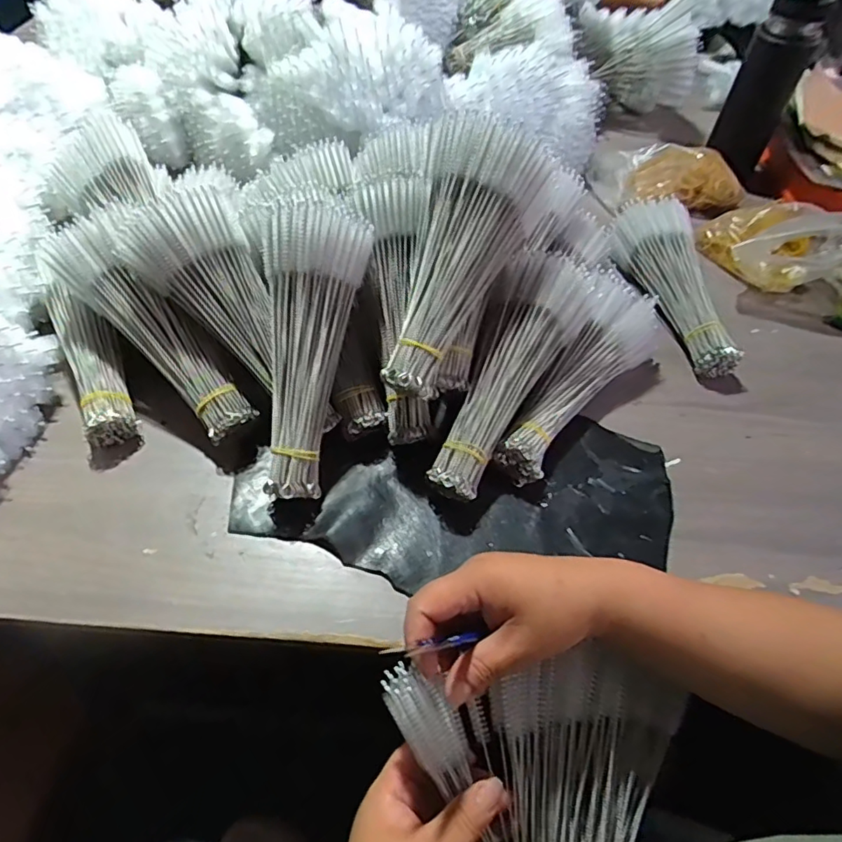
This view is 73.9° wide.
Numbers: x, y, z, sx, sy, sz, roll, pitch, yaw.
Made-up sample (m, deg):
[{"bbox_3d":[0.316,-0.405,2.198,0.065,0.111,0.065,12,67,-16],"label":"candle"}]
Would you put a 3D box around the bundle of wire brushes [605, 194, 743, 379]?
[{"bbox_3d":[0.293,-0.160,0.639,0.072,0.067,0.238,-8,52,-10],"label":"bundle of wire brushes"}]

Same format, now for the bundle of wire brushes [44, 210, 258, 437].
[{"bbox_3d":[-0.237,-0.087,0.499,0.238,0.041,0.059,48,60,1],"label":"bundle of wire brushes"}]

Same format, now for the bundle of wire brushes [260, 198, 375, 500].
[{"bbox_3d":[-0.098,-0.058,0.470,0.082,0.054,0.238,7,93,2],"label":"bundle of wire brushes"}]

